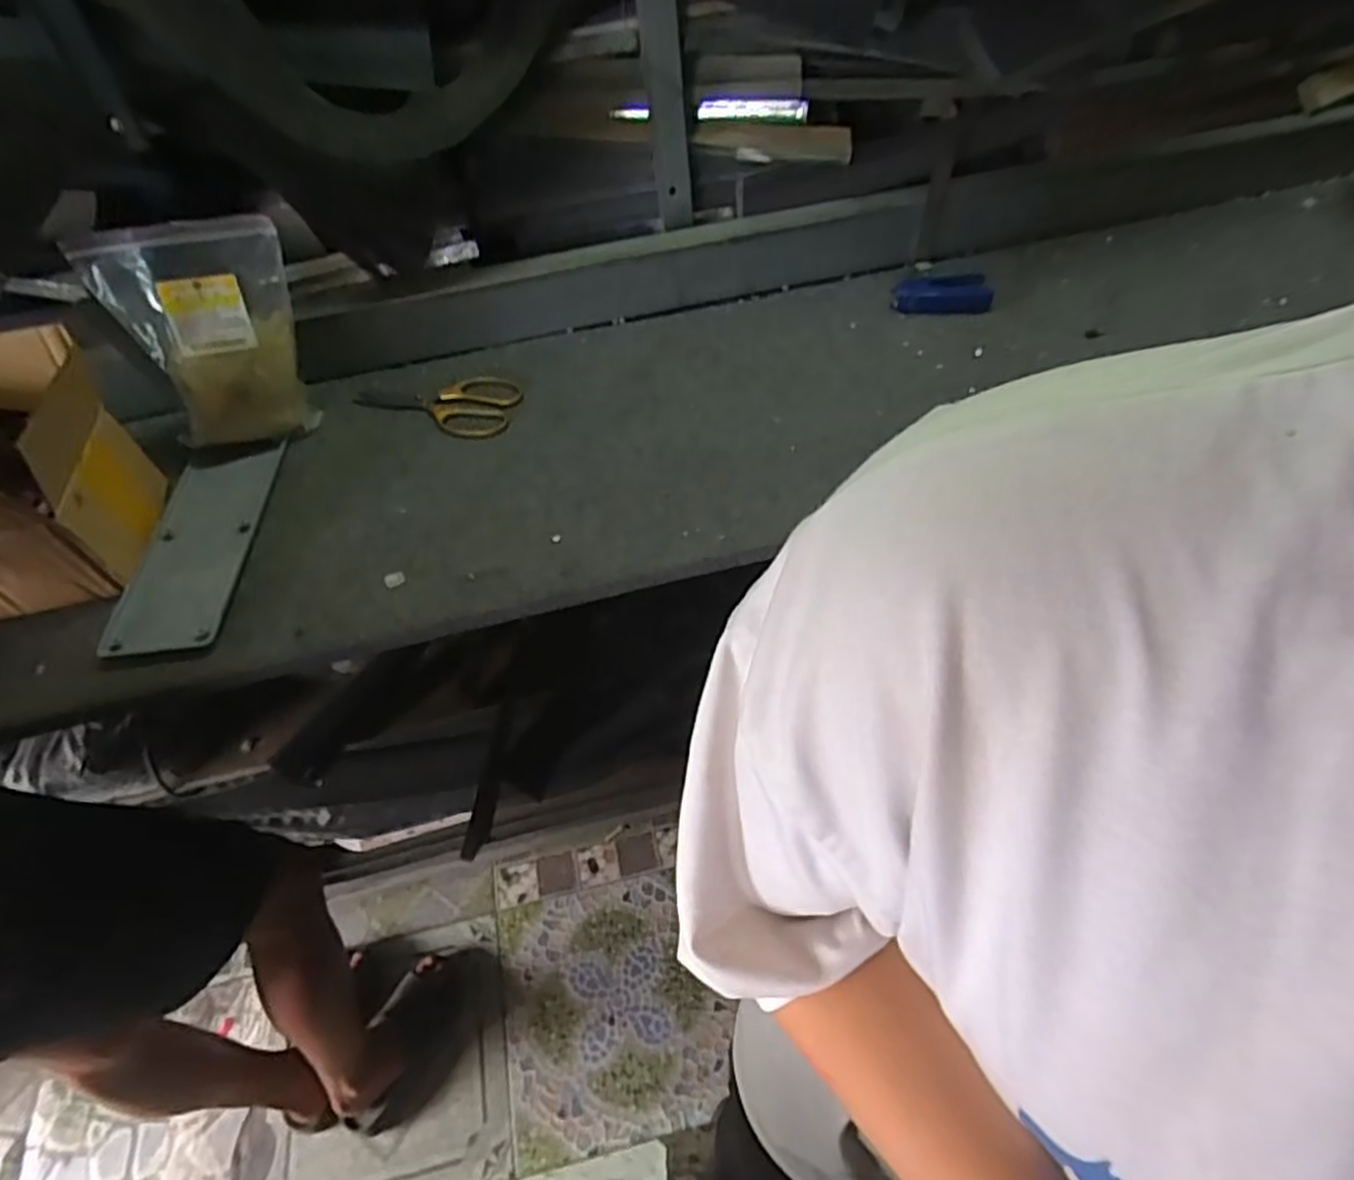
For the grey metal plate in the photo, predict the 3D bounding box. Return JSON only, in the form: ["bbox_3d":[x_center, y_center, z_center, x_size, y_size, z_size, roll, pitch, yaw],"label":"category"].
[{"bbox_3d":[-0.475,-0.054,0.720,0.103,0.010,0.278,-4,51,-4],"label":"grey metal plate"}]

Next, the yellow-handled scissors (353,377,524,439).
[{"bbox_3d":[-0.282,-0.222,0.839,0.196,0.006,0.097,8,54,12],"label":"yellow-handled scissors"}]

